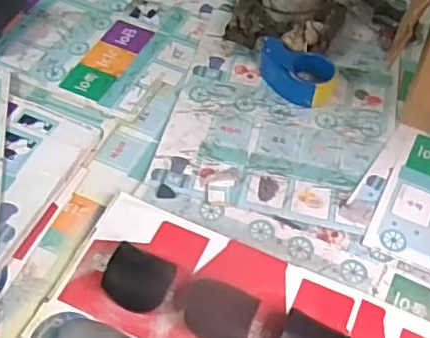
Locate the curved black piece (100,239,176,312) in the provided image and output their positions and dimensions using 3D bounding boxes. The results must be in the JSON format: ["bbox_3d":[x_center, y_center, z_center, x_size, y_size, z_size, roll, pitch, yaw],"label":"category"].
[{"bbox_3d":[-0.103,0.151,0.820,0.090,0.044,0.077,18,52,11],"label":"curved black piece"}]

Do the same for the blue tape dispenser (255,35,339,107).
[{"bbox_3d":[0.137,-0.175,1.092,0.166,0.064,0.088,28,54,18],"label":"blue tape dispenser"}]

